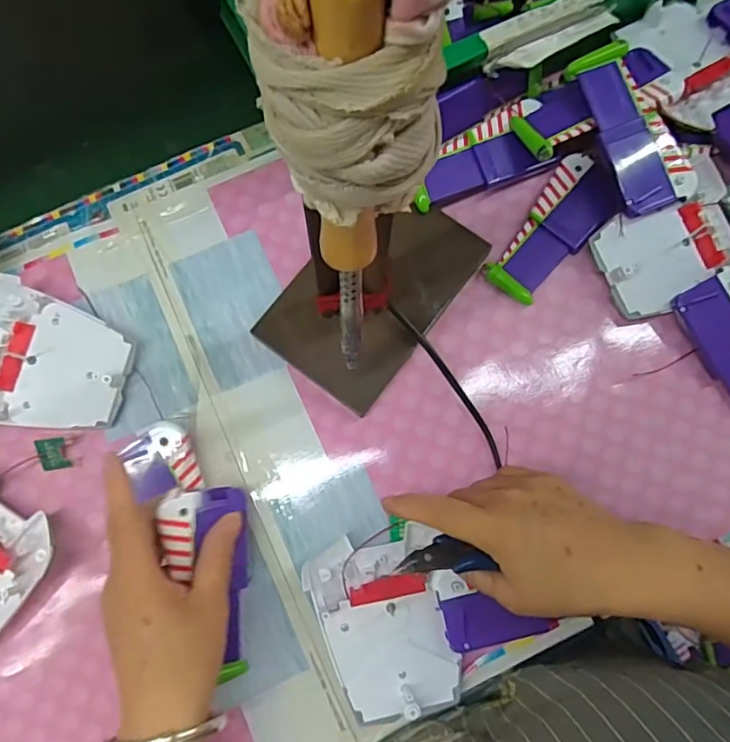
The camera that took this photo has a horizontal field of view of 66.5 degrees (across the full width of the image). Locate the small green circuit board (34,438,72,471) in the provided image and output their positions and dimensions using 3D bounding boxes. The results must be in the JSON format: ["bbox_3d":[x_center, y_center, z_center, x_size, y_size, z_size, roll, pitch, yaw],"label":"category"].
[{"bbox_3d":[-0.218,0.058,0.389,0.019,0.004,0.022,-8,103,-11],"label":"small green circuit board"}]

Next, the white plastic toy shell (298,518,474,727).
[{"bbox_3d":[0.020,0.158,0.355,0.089,0.028,0.109,-23,78,-5],"label":"white plastic toy shell"}]

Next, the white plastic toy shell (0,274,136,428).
[{"bbox_3d":[-0.226,-0.003,0.394,0.108,0.029,0.097,16,78,4],"label":"white plastic toy shell"}]

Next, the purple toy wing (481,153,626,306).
[{"bbox_3d":[0.143,-0.106,0.415,0.054,0.017,0.119,36,91,15],"label":"purple toy wing"}]

